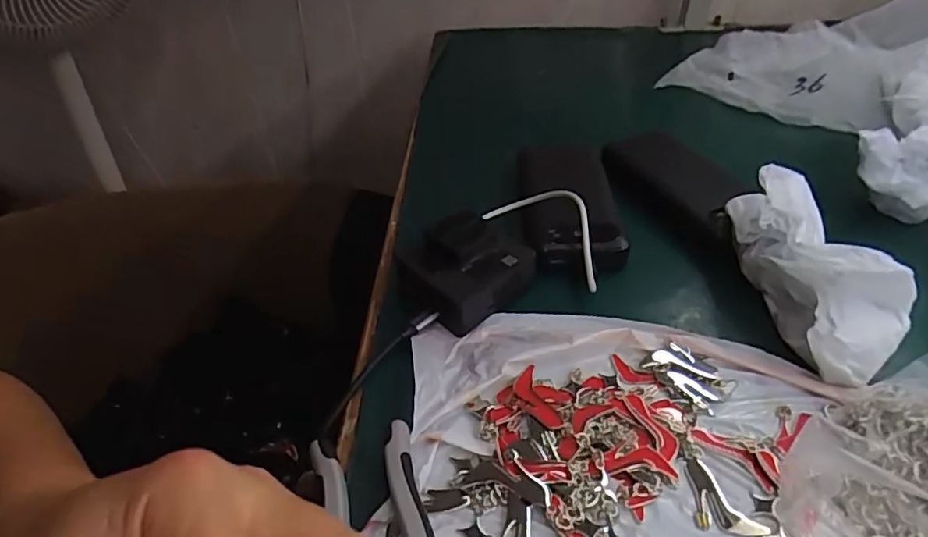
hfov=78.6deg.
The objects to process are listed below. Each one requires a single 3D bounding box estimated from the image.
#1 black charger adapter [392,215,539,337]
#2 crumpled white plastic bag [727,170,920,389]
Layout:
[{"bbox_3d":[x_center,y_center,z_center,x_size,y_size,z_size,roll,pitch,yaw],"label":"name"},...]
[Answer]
[{"bbox_3d":[0.002,-0.004,0.401,0.076,0.047,0.066,-30,47,-27],"label":"black charger adapter"},{"bbox_3d":[0.229,-0.003,0.368,0.067,0.068,0.144,-5,41,-1],"label":"crumpled white plastic bag"}]

